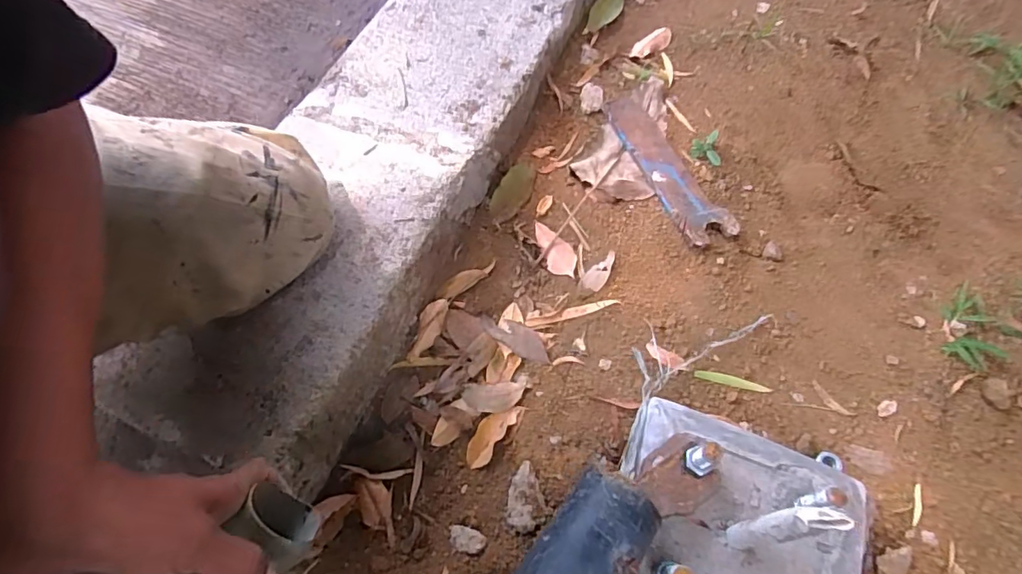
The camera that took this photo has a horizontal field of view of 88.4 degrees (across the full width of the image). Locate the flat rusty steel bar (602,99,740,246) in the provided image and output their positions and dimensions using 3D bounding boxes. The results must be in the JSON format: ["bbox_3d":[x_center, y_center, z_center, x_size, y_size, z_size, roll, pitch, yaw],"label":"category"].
[{"bbox_3d":[0.194,-0.155,0.674,0.062,0.010,0.237,-26,67,-12],"label":"flat rusty steel bar"}]

